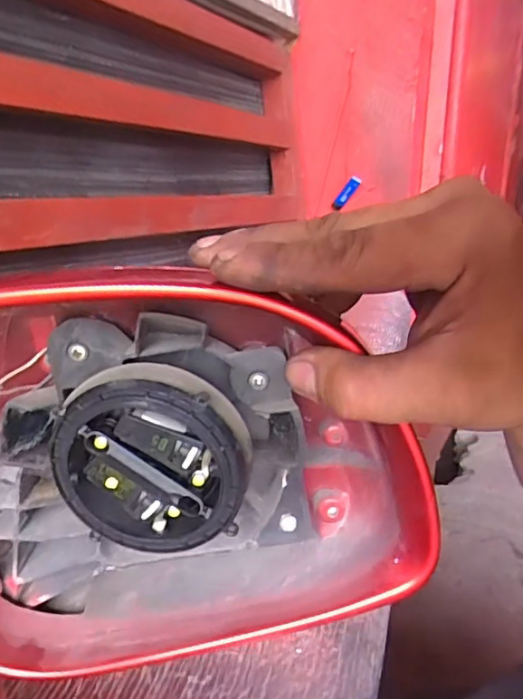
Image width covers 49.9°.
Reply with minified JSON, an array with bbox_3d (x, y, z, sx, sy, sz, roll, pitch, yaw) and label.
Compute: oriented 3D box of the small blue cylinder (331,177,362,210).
[{"bbox_3d":[0.182,-0.334,1.200,0.022,0.077,0.022,44,27,5],"label":"small blue cylinder"}]

